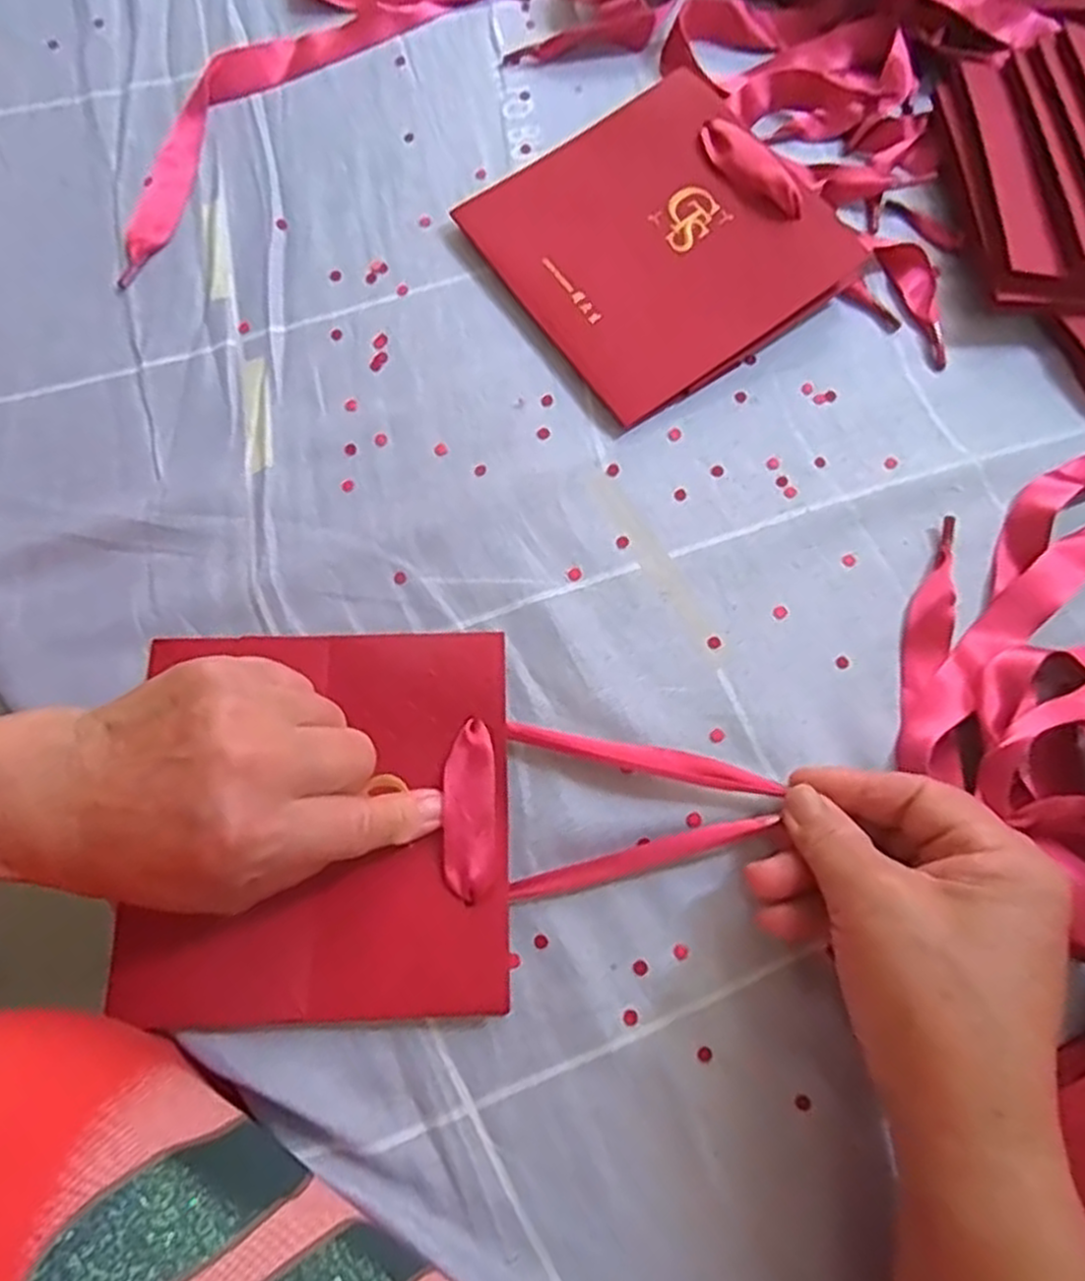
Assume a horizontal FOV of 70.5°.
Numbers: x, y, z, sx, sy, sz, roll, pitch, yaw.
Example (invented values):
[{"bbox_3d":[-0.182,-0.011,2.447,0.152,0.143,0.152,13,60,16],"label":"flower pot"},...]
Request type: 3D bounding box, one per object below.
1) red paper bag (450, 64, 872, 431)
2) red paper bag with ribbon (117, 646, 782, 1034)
[{"bbox_3d":[0.053,-0.189,0.361,0.138,0.032,0.142,-32,76,-12],"label":"red paper bag"},{"bbox_3d":[-0.033,0.064,0.283,0.224,0.010,0.135,-1,71,-2],"label":"red paper bag with ribbon"}]

